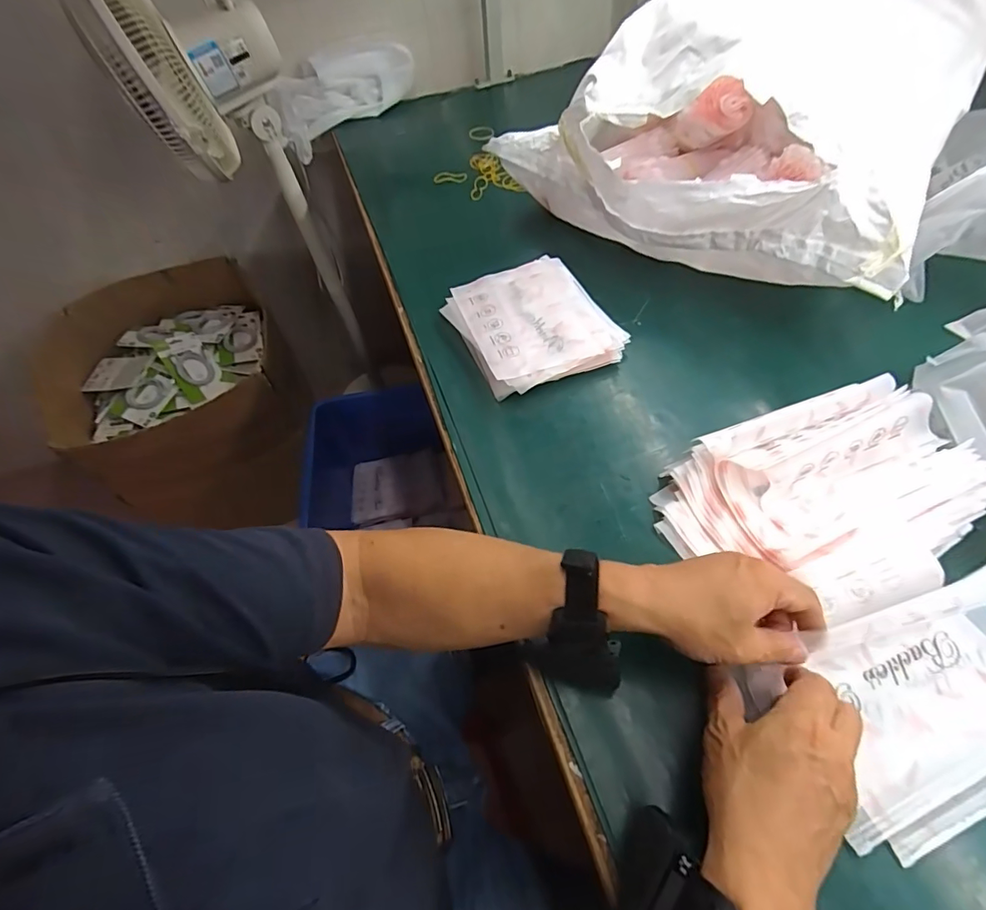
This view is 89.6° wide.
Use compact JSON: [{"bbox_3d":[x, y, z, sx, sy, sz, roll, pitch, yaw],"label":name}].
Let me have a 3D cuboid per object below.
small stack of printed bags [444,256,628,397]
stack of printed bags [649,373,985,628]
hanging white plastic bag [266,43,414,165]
[{"bbox_3d":[0.046,-0.164,0.608,0.169,0.021,0.195,-24,57,-10],"label":"small stack of printed bags"},{"bbox_3d":[0.290,0.040,0.425,0.258,0.069,0.178,-14,55,-4],"label":"stack of printed bags"},{"bbox_3d":[-0.304,-0.718,1.013,0.299,0.136,0.127,-33,58,-17],"label":"hanging white plastic bag"}]

